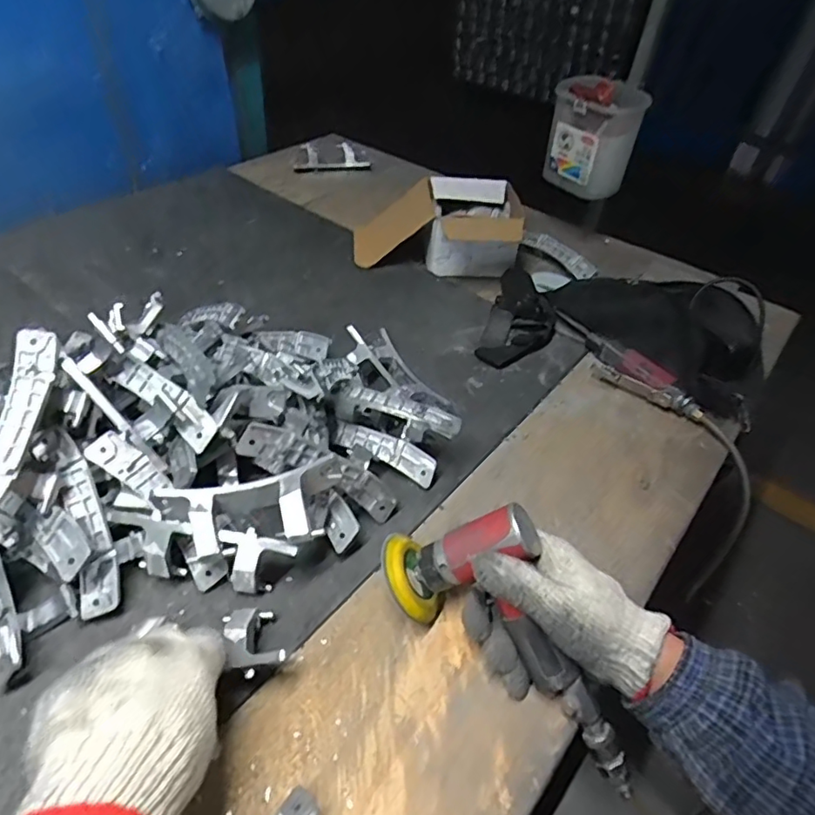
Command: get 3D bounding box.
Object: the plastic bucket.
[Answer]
[{"bbox_3d":[0.301,-0.442,0.903,0.134,0.159,0.141,16,45,10],"label":"plastic bucket"}]

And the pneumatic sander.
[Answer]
[{"bbox_3d":[0.091,0.165,0.418,0.238,0.096,0.093,44,53,12],"label":"pneumatic sander"}]

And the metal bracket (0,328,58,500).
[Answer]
[{"bbox_3d":[-0.295,0.012,0.415,0.032,0.011,0.156,7,66,0],"label":"metal bracket"}]

